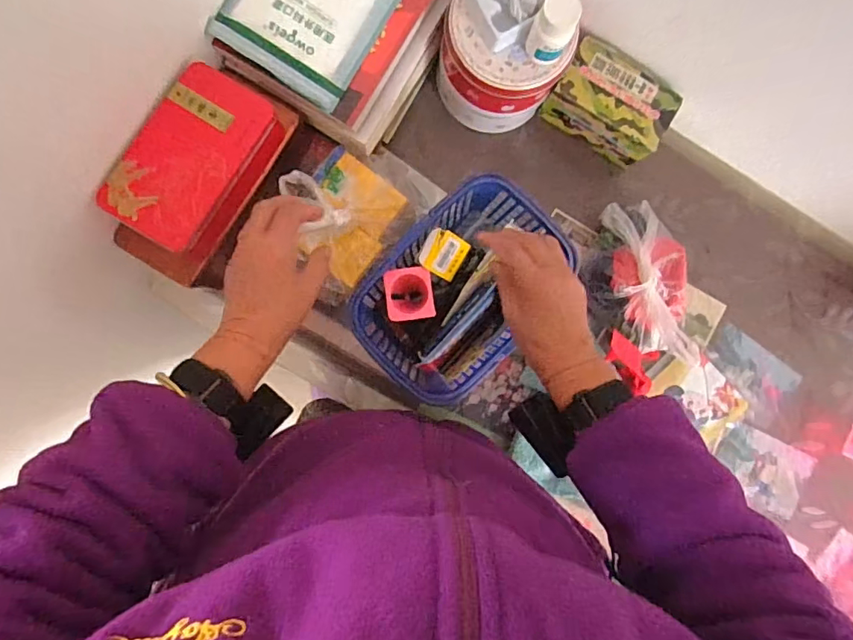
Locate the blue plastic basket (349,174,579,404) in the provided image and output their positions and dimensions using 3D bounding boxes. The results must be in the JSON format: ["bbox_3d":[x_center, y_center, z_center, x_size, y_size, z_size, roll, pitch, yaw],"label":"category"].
[{"bbox_3d":[0.040,-0.030,0.554,0.164,0.108,0.223,39,87,-3],"label":"blue plastic basket"}]

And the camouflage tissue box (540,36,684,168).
[{"bbox_3d":[0.213,-0.250,0.590,0.132,0.067,0.084,29,88,-4],"label":"camouflage tissue box"}]

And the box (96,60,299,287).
[{"bbox_3d":[-0.227,-0.144,0.495,0.103,0.058,0.199,29,88,-4],"label":"box"}]

